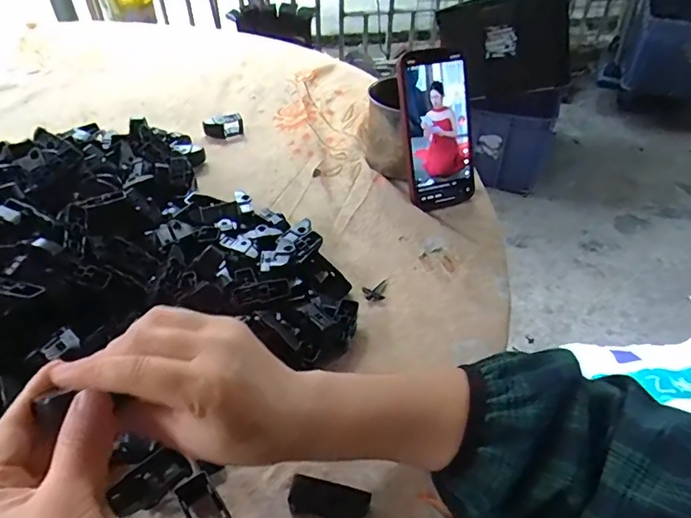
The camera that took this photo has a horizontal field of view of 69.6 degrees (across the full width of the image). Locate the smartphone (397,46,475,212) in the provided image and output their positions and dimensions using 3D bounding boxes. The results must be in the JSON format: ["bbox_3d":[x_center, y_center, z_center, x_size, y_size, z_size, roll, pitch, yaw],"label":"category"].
[{"bbox_3d":[0.095,-0.132,0.519,0.072,0.159,0.018,-15,18,-14],"label":"smartphone"}]

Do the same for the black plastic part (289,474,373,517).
[{"bbox_3d":[-0.010,0.151,0.309,0.049,0.023,0.016,8,43,10],"label":"black plastic part"}]

